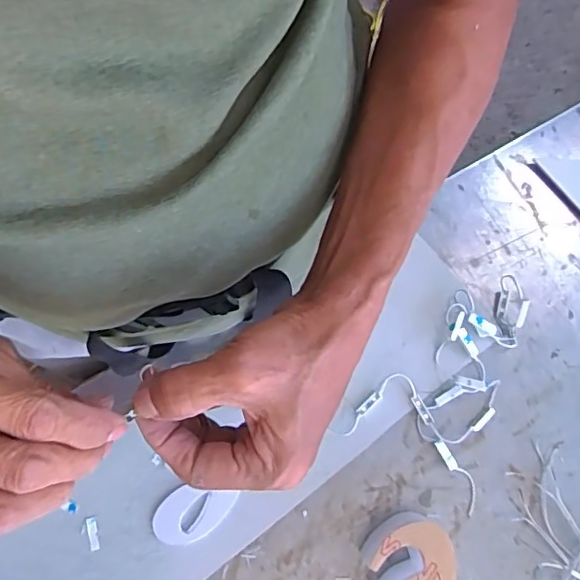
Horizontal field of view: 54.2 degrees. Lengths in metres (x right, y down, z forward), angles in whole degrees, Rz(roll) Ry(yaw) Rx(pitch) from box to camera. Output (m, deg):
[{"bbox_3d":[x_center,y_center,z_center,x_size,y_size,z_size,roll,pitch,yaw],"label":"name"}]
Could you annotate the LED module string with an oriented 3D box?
[{"bbox_3d":[0.148,0.074,0.486,0.112,0.023,0.192,36,79,7],"label":"LED module string"}]

